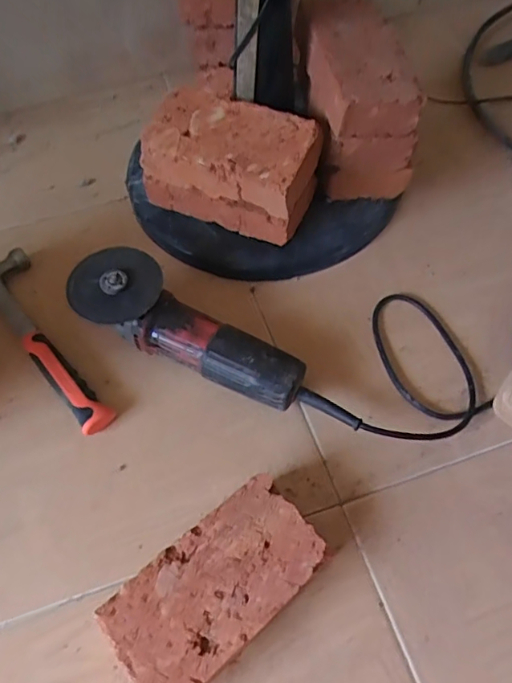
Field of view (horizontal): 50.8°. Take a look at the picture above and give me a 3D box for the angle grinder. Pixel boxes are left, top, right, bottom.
[{"bbox_3d":[-0.070,-0.015,0.578,0.259,0.090,0.090,19,61,13],"label":"angle grinder"}]

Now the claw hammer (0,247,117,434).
[{"bbox_3d":[-0.258,0.006,0.609,0.101,0.024,0.269,-33,62,-15],"label":"claw hammer"}]

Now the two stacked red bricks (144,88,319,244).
[{"bbox_3d":[-0.030,-0.201,0.631,0.190,0.110,0.097,22,62,14],"label":"two stacked red bricks"}]

